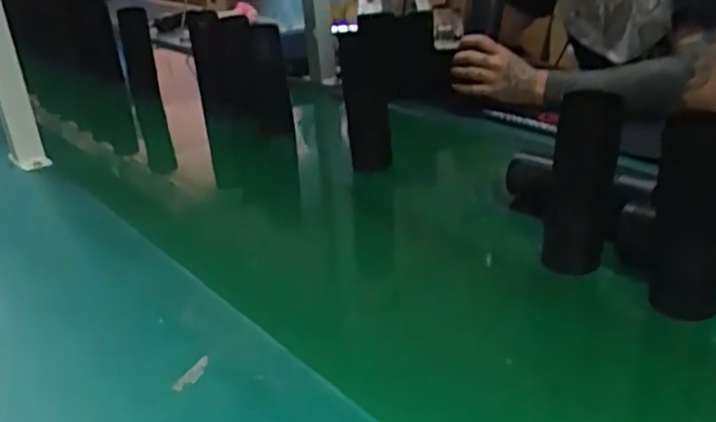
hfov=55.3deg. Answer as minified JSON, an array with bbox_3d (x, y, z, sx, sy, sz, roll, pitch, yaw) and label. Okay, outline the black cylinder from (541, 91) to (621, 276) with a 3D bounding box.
[{"bbox_3d":[0.205,-0.016,0.637,0.054,0.173,0.048,8,29,26],"label":"black cylinder"}]

